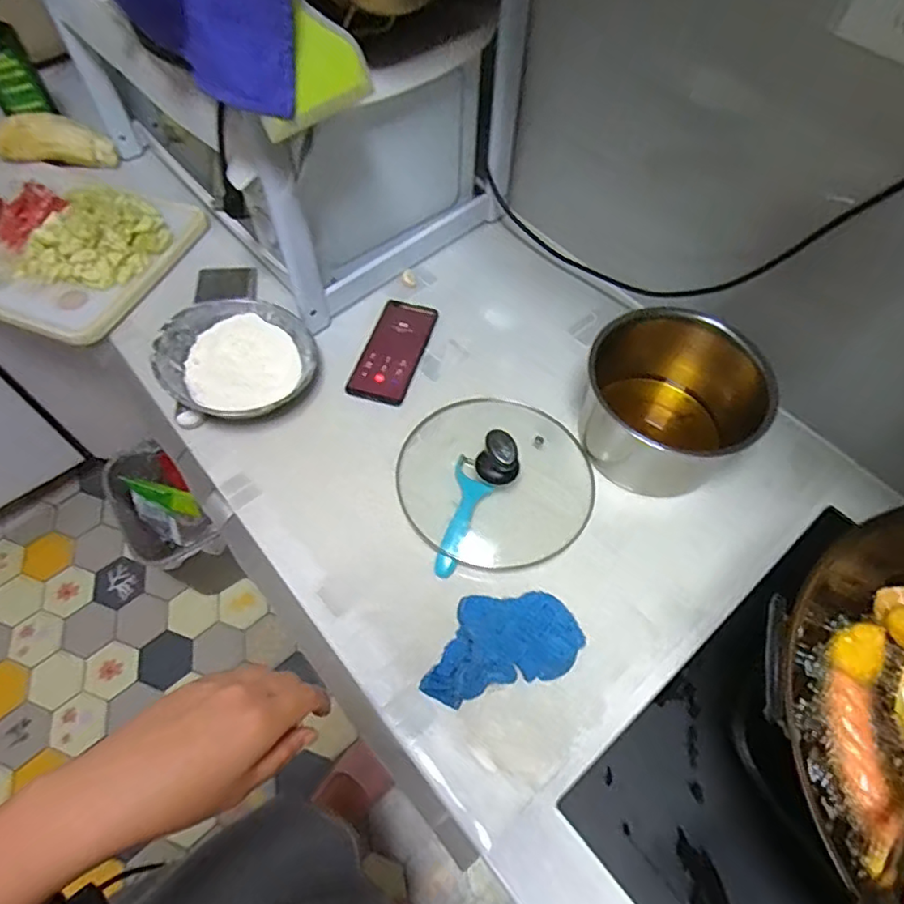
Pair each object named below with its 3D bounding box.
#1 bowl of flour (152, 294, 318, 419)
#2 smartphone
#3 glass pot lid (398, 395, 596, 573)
[{"bbox_3d":[-0.261,-0.111,0.725,0.169,0.073,0.173,0,60,-1],"label":"bowl of flour"},{"bbox_3d":[-0.076,-0.137,0.776,0.076,0.013,0.163,16,61,8],"label":"smartphone"},{"bbox_3d":[0.050,0.017,0.652,0.215,0.069,0.209,0,60,-1],"label":"glass pot lid"}]

